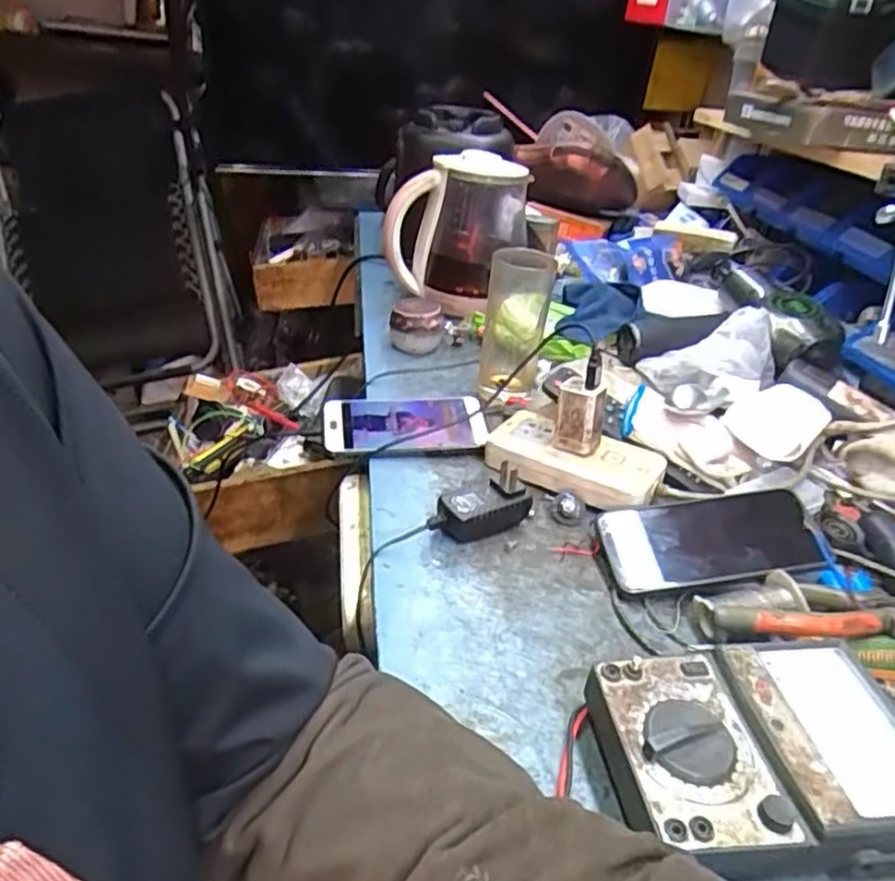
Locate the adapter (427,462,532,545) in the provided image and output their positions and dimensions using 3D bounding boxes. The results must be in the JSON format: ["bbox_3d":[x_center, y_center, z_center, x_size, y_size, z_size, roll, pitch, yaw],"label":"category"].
[{"bbox_3d":[0.027,0.053,0.544,0.079,0.045,0.034,-18,39,-34],"label":"adapter"}]

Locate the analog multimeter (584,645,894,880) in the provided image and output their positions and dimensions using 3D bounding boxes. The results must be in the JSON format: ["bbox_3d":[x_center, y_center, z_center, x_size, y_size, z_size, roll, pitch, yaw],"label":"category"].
[{"bbox_3d":[0.174,0.172,0.374,0.183,0.048,0.114,0,32,-10],"label":"analog multimeter"}]

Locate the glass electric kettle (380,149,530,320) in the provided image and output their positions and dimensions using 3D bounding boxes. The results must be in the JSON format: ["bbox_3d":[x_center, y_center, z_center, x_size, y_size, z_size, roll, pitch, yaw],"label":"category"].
[{"bbox_3d":[0.004,-0.273,0.920,0.163,0.196,0.124,19,33,20],"label":"glass electric kettle"}]

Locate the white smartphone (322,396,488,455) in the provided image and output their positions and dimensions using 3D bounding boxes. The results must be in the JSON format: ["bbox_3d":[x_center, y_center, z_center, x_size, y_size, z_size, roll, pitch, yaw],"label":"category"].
[{"bbox_3d":[-0.042,-0.018,0.653,0.147,0.012,0.074,-5,42,-9],"label":"white smartphone"}]

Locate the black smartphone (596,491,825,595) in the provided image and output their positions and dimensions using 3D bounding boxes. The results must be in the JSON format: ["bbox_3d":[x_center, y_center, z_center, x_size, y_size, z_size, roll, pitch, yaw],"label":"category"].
[{"bbox_3d":[0.199,0.077,0.528,0.152,0.011,0.081,-9,40,2],"label":"black smartphone"}]

